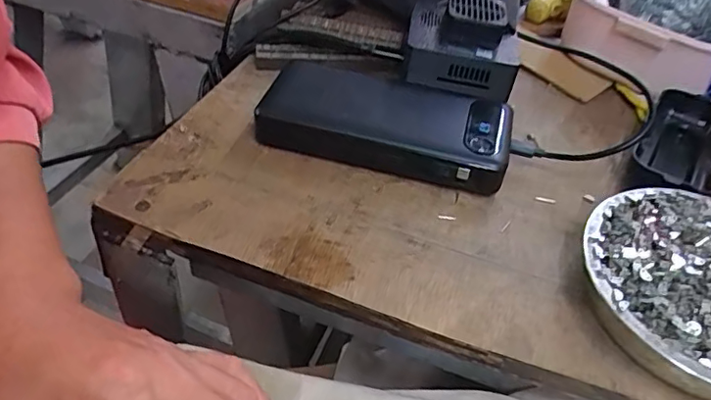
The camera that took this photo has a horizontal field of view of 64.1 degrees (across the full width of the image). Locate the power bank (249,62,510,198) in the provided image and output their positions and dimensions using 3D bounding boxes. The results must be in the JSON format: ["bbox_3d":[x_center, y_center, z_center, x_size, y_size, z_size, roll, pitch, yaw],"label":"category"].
[{"bbox_3d":[0.019,-0.051,0.355,0.151,0.031,0.069,14,48,8],"label":"power bank"}]

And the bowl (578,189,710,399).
[{"bbox_3d":[0.172,0.047,0.277,0.122,0.030,0.107,26,51,19],"label":"bowl"}]

